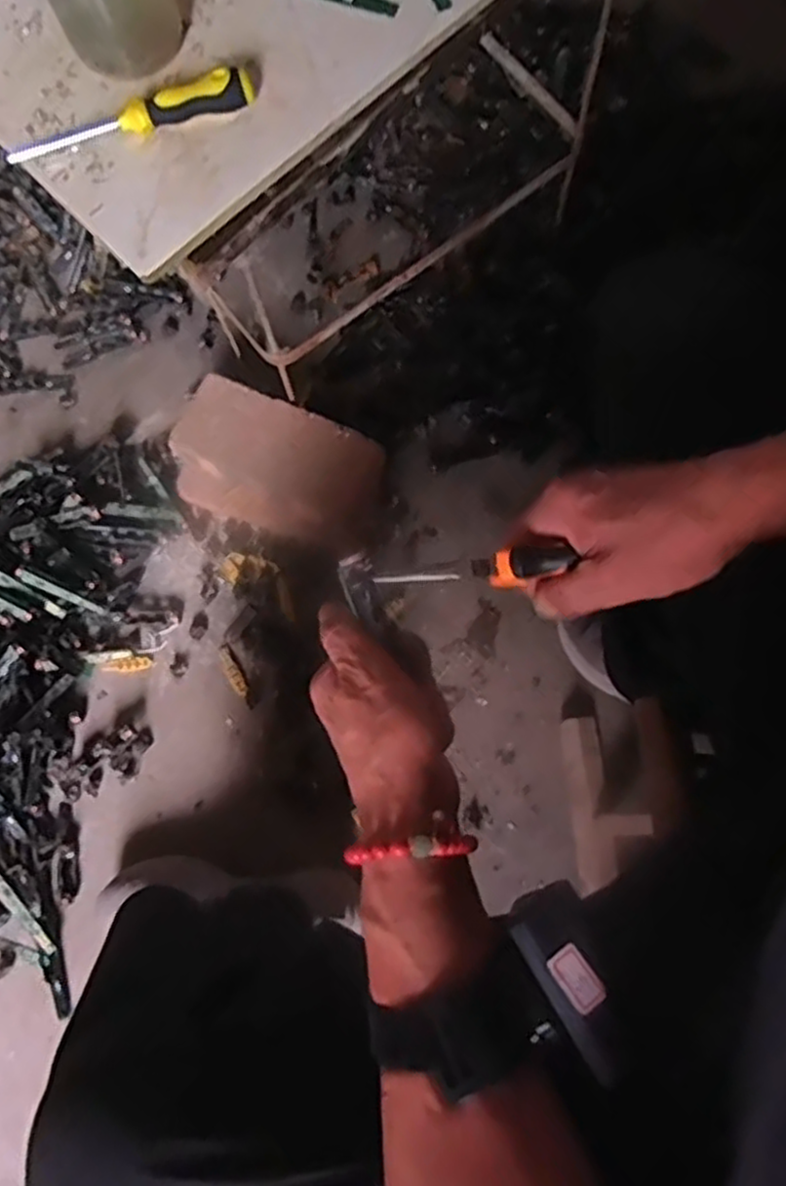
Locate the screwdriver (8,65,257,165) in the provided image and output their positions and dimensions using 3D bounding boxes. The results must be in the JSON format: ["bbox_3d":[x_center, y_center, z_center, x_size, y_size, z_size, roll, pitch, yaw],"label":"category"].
[{"bbox_3d":[-0.165,-0.297,0.454,0.157,0.025,0.020,-17,74,-1],"label":"screwdriver"}]

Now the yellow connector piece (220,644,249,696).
[{"bbox_3d":[-0.183,0.090,0.833,0.016,0.005,0.062,-27,78,-7],"label":"yellow connector piece"}]

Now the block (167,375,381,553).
[{"bbox_3d":[-0.128,-0.141,0.834,0.233,0.089,0.128,21,77,10],"label":"block"}]

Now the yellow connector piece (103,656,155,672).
[{"bbox_3d":[-0.307,0.083,0.841,0.053,0.010,0.016,-6,77,-2],"label":"yellow connector piece"}]

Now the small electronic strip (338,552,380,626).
[{"bbox_3d":[-0.015,-0.002,0.358,0.015,0.004,0.035,-19,90,-5],"label":"small electronic strip"}]

